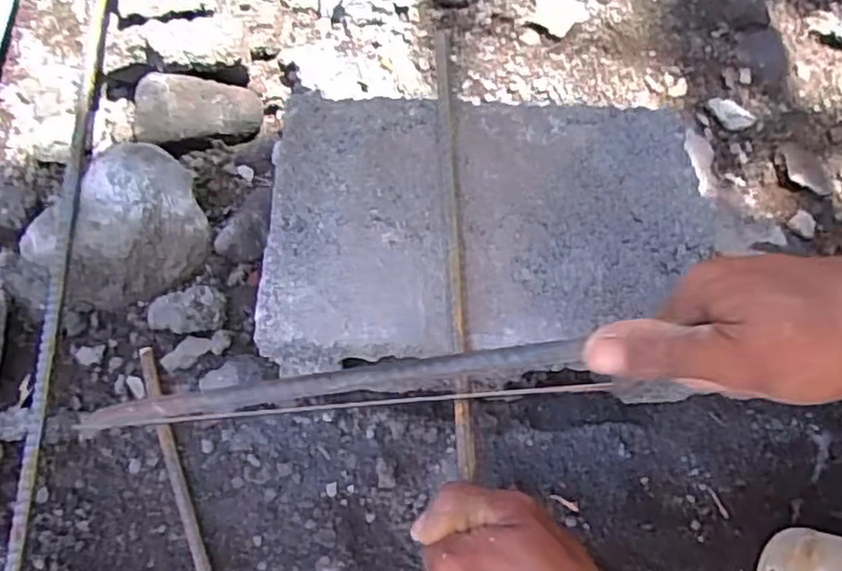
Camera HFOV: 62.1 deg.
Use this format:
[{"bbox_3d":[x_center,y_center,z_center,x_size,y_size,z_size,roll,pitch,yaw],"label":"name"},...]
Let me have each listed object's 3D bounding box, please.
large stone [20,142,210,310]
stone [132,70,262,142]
[{"bbox_3d":[-0.226,-0.044,0.540,0.095,0.065,0.137,36,68,18],"label":"large stone"},{"bbox_3d":[-0.193,-0.154,0.610,0.102,0.042,0.054,-6,99,-18],"label":"stone"}]

